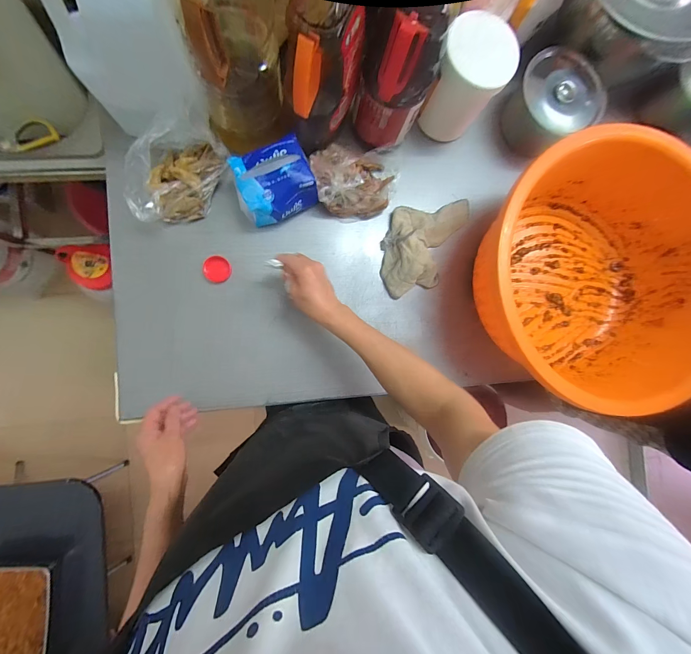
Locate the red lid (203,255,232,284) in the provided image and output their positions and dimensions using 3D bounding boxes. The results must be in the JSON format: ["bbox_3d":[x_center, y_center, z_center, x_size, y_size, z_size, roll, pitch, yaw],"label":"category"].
[{"bbox_3d":[-0.218,-0.098,0.515,0.043,0.006,0.045,0,89,-8],"label":"red lid"}]

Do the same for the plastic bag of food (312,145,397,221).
[{"bbox_3d":[0.027,-0.260,0.522,0.156,0.071,0.116,-12,90,-8],"label":"plastic bag of food"}]

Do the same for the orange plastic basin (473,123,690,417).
[{"bbox_3d":[0.414,-0.076,0.526,0.419,0.172,0.391,0,89,-8],"label":"orange plastic basin"}]

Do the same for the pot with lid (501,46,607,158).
[{"bbox_3d":[0.382,-0.419,0.576,0.154,0.108,0.137,-12,90,-8],"label":"pot with lid"}]

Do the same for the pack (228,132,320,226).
[{"bbox_3d":[-0.113,-0.233,0.497,0.128,0.079,0.094,-22,92,-8],"label":"pack"}]

